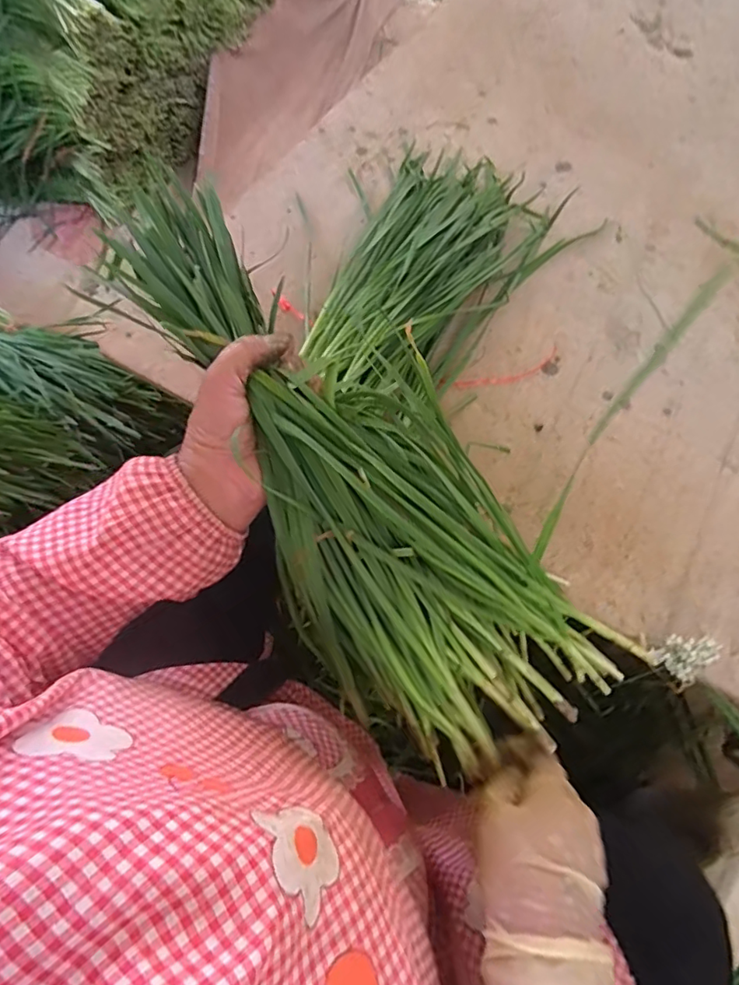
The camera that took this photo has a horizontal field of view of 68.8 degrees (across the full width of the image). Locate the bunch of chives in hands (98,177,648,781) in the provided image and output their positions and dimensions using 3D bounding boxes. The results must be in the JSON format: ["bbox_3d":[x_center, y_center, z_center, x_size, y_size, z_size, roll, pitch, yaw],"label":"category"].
[{"bbox_3d":[-0.009,-0.004,0.352,0.156,0.084,0.386,-36,93,-14],"label":"bunch of chives in hands"}]

